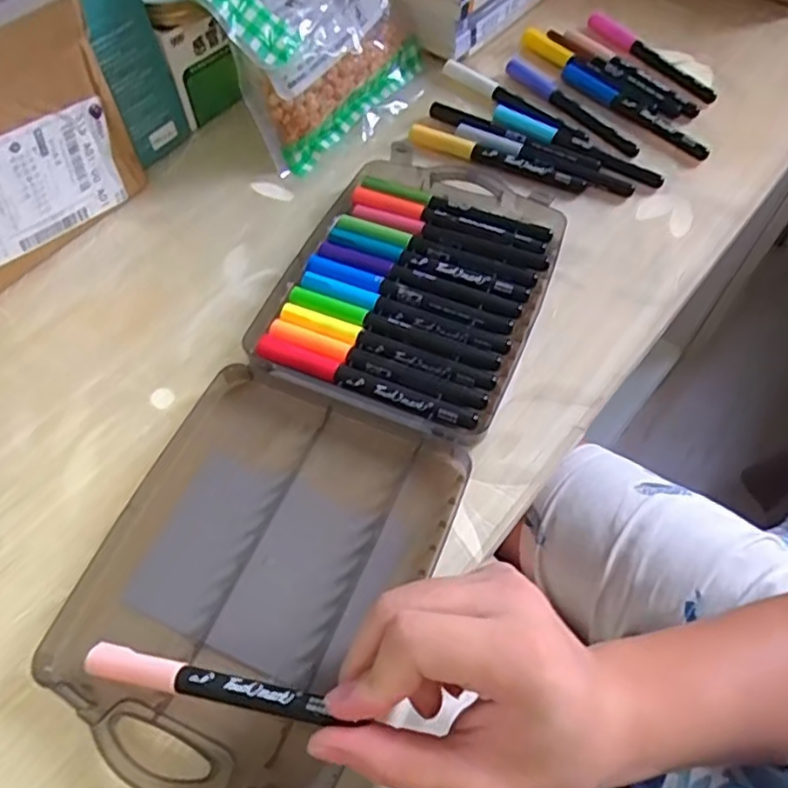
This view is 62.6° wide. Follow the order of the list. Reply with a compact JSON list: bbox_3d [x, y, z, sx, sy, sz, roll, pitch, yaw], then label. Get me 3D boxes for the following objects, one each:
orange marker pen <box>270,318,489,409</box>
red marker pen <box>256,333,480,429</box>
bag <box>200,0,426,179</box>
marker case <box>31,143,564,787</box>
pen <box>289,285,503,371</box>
[{"bbox_3d":[-0.011,-0.015,0.371,0.131,0.012,0.013,20,62,12],"label":"orange marker pen"},{"bbox_3d":[-0.017,-0.004,0.364,0.131,0.012,0.014,20,62,13],"label":"red marker pen"},{"bbox_3d":[-0.062,-0.266,0.458,0.054,0.168,0.163,9,52,46],"label":"bag"},{"bbox_3d":[-0.024,0.000,0.362,0.149,0.015,0.383,20,62,13],"label":"marker case"},{"bbox_3d":[-0.001,-0.037,0.384,0.131,0.012,0.013,19,62,12],"label":"pen"}]

